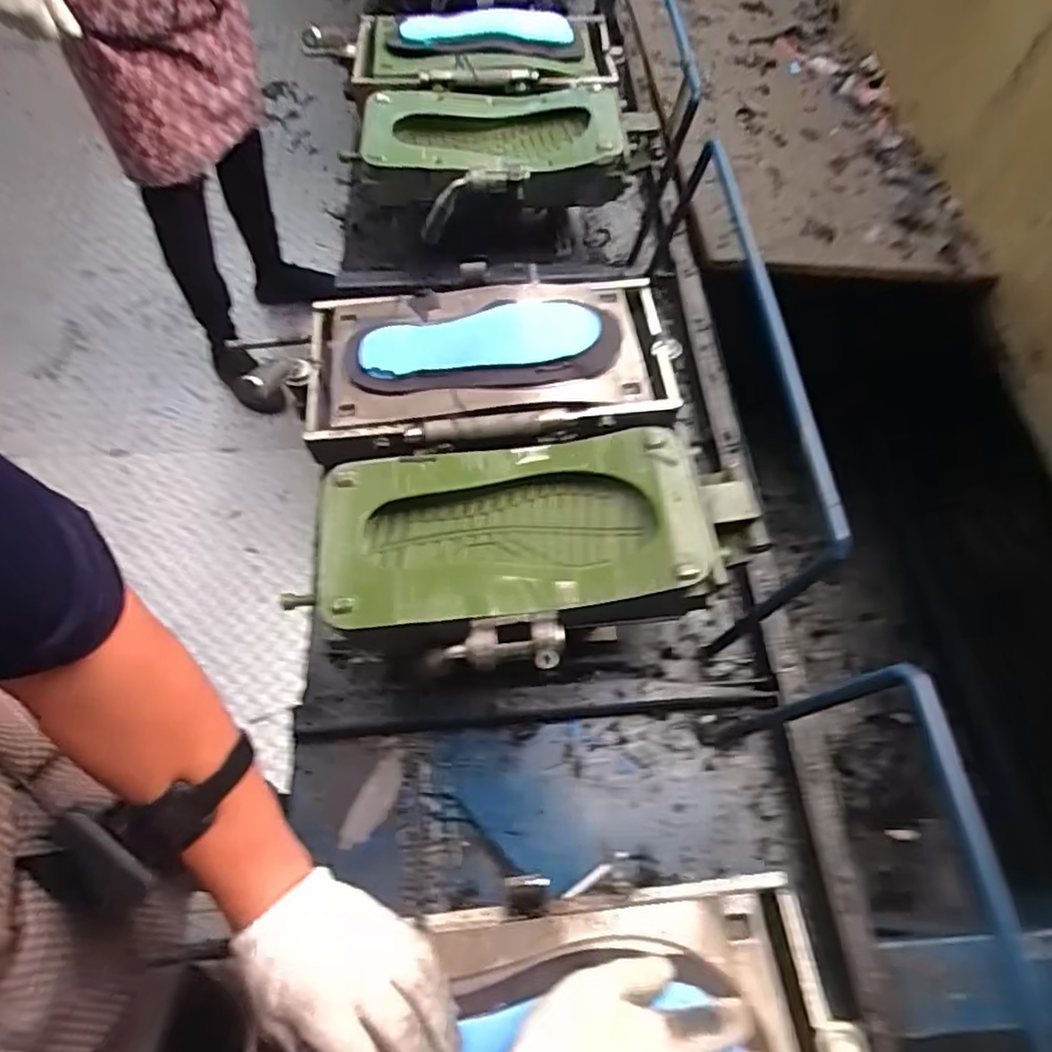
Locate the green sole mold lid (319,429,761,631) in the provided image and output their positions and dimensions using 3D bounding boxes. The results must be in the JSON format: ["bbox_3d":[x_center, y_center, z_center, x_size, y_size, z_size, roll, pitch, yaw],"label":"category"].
[{"bbox_3d":[0.007,0.000,0.611,0.379,0.064,0.174,-6,65,-5],"label":"green sole mold lid"}]

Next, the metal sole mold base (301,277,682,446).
[{"bbox_3d":[-0.035,-0.174,0.712,0.383,0.062,0.208,-5,65,-5],"label":"metal sole mold base"}]

